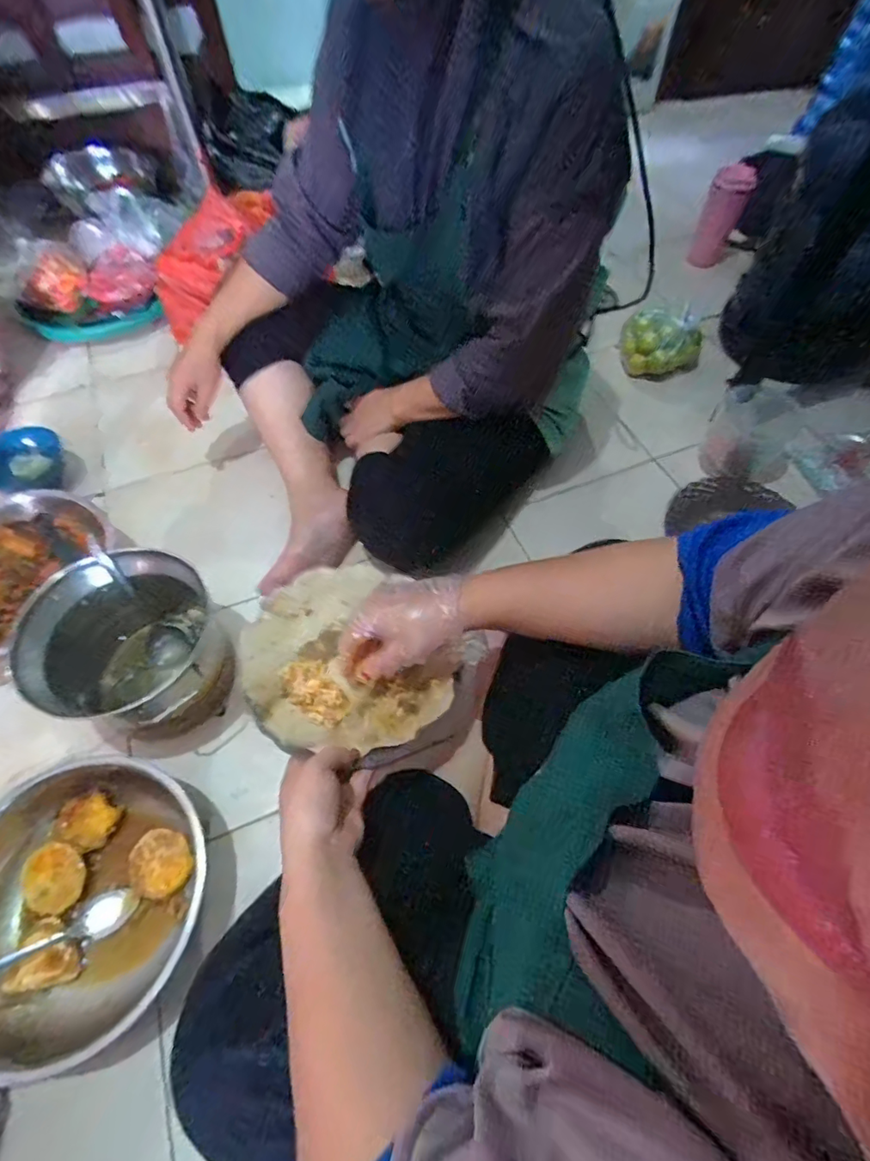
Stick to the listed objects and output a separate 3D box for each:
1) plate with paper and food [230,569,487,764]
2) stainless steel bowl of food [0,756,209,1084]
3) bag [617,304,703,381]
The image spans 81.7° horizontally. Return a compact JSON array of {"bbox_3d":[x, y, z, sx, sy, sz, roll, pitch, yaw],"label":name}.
[{"bbox_3d":[-0.085,0.085,0.523,0.208,0.041,0.243,-30,64,-16],"label":"plate with paper and food"},{"bbox_3d":[-0.366,0.325,0.515,0.227,0.086,0.249,0,59,0],"label":"stainless steel bowl of food"},{"bbox_3d":[0.442,-0.457,0.970,0.157,0.074,0.116,-10,60,-5],"label":"bag"}]

